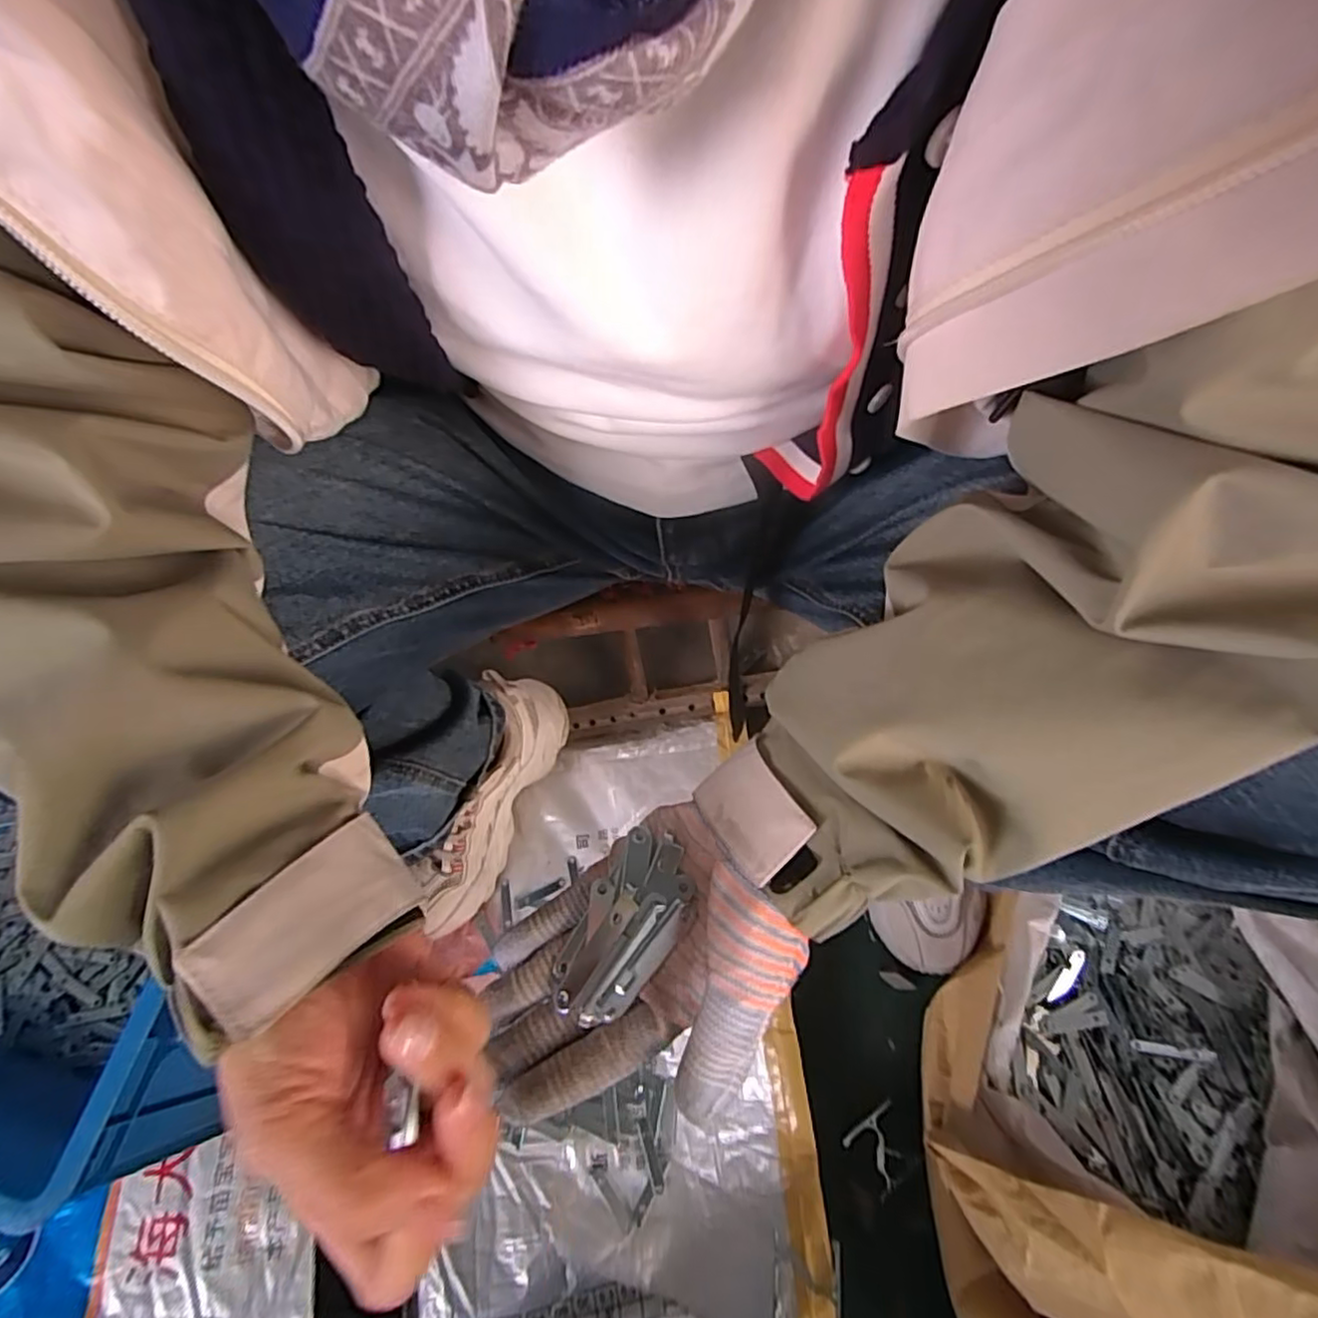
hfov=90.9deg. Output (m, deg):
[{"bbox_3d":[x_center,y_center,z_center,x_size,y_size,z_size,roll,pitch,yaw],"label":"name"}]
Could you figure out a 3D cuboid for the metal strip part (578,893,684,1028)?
[{"bbox_3d":[-0.011,0.117,0.255,0.016,0.004,0.053,34,82,16],"label":"metal strip part"}]

